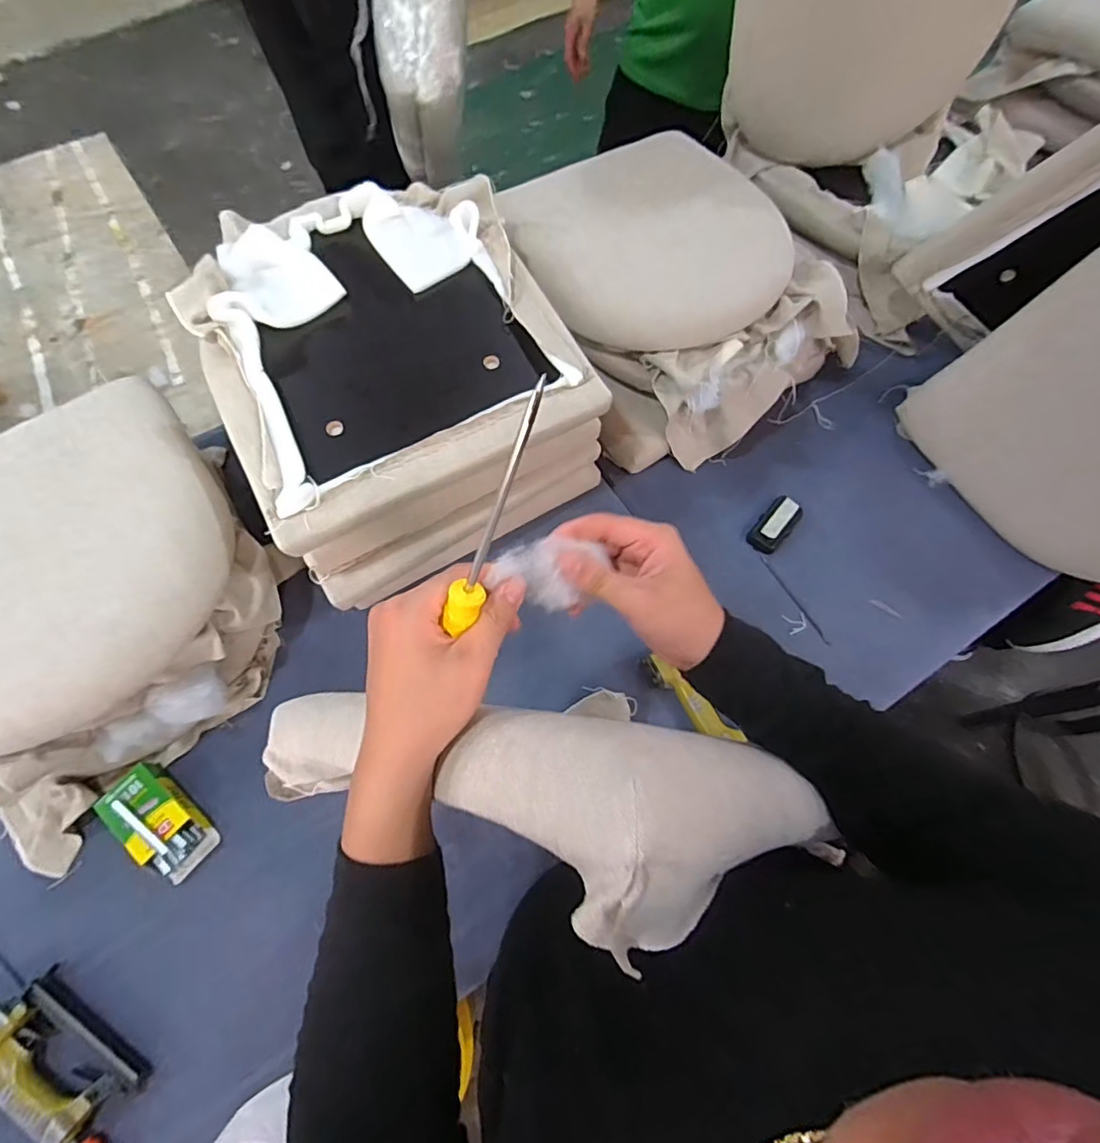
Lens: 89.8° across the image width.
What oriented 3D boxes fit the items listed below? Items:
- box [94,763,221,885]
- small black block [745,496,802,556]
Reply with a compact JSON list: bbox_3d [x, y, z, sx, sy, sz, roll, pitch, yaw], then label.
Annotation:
[{"bbox_3d":[-0.521,0.332,0.733,0.153,0.036,0.082,39,72,14],"label":"box"},{"bbox_3d":[0.369,-0.082,0.891,0.048,0.020,0.113,37,71,14],"label":"small black block"}]

